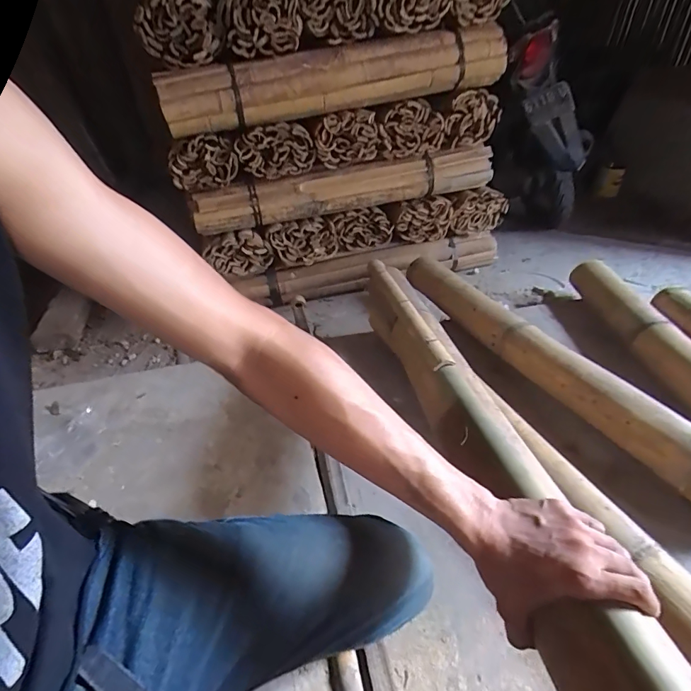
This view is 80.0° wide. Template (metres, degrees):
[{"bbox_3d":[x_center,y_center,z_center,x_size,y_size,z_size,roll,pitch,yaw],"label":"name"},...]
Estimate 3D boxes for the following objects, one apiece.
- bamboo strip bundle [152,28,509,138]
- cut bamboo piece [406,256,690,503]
[{"bbox_3d":[-0.009,-0.761,1.189,1.012,0.178,0.185,-15,37,-13],"label":"bamboo strip bundle"},{"bbox_3d":[0.448,0.014,0.981,0.092,0.105,0.971,-20,39,-19],"label":"cut bamboo piece"}]

